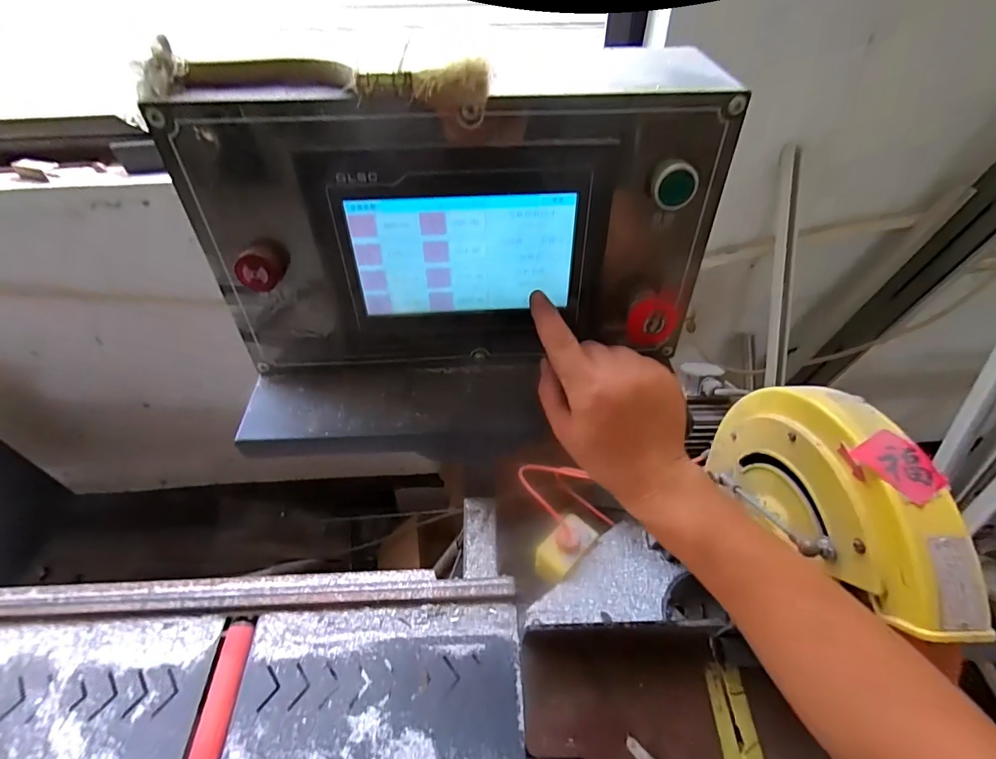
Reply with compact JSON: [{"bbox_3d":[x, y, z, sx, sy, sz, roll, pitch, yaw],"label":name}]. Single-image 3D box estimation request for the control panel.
[{"bbox_3d":[-0.024,-0.071,0.327,0.351,0.238,0.134,-5,52,-3],"label":"control panel"}]

